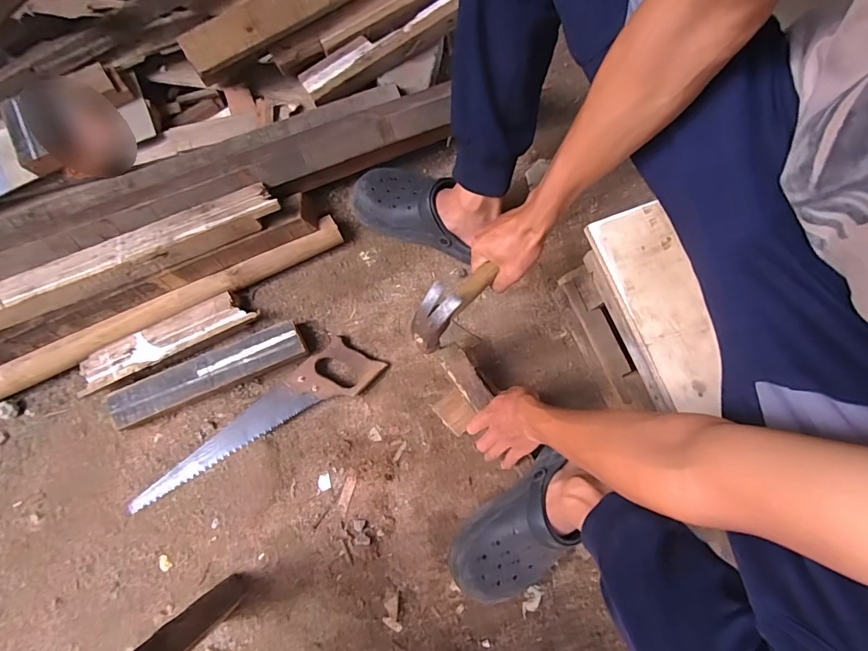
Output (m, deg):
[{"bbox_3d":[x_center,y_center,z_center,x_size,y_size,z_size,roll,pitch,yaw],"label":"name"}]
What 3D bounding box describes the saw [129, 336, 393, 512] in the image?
[{"bbox_3d":[-0.275,0.159,0.719,0.418,0.018,0.087,-35,80,-10],"label":"saw"}]

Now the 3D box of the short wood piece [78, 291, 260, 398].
[{"bbox_3d":[-0.420,0.024,0.728,0.268,0.041,0.060,-26,79,-8],"label":"short wood piece"}]

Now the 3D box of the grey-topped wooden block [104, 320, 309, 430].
[{"bbox_3d":[-0.350,0.076,0.718,0.295,0.043,0.060,-24,79,-8],"label":"grey-topped wooden block"}]

